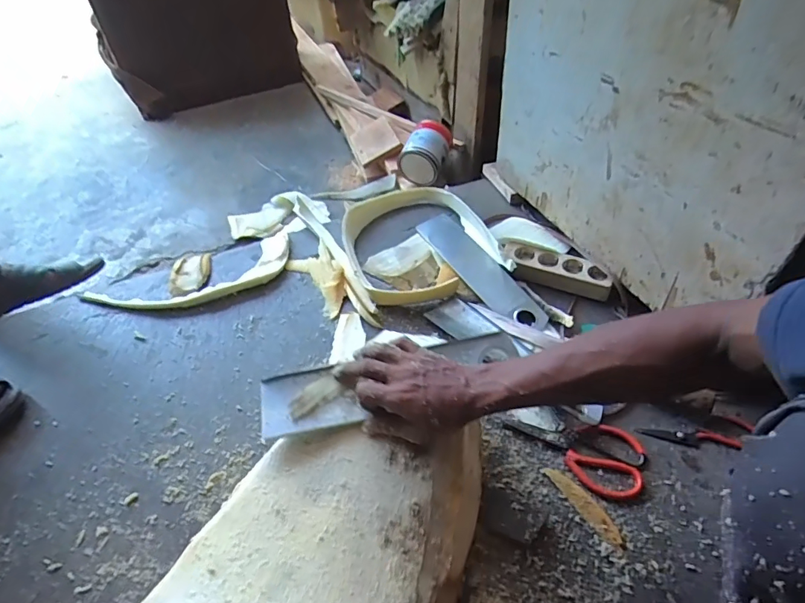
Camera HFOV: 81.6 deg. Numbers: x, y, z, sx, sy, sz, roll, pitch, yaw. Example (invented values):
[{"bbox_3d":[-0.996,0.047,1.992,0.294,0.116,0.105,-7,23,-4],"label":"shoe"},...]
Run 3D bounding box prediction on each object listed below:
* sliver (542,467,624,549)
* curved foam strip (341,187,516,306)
[{"bbox_3d":[0.232,0.258,0.597,0.026,0.004,0.117,-27,51,-21],"label":"sliver"},{"bbox_3d":[0.020,-0.126,0.921,0.276,0.040,0.313,-17,49,-13],"label":"curved foam strip"}]

